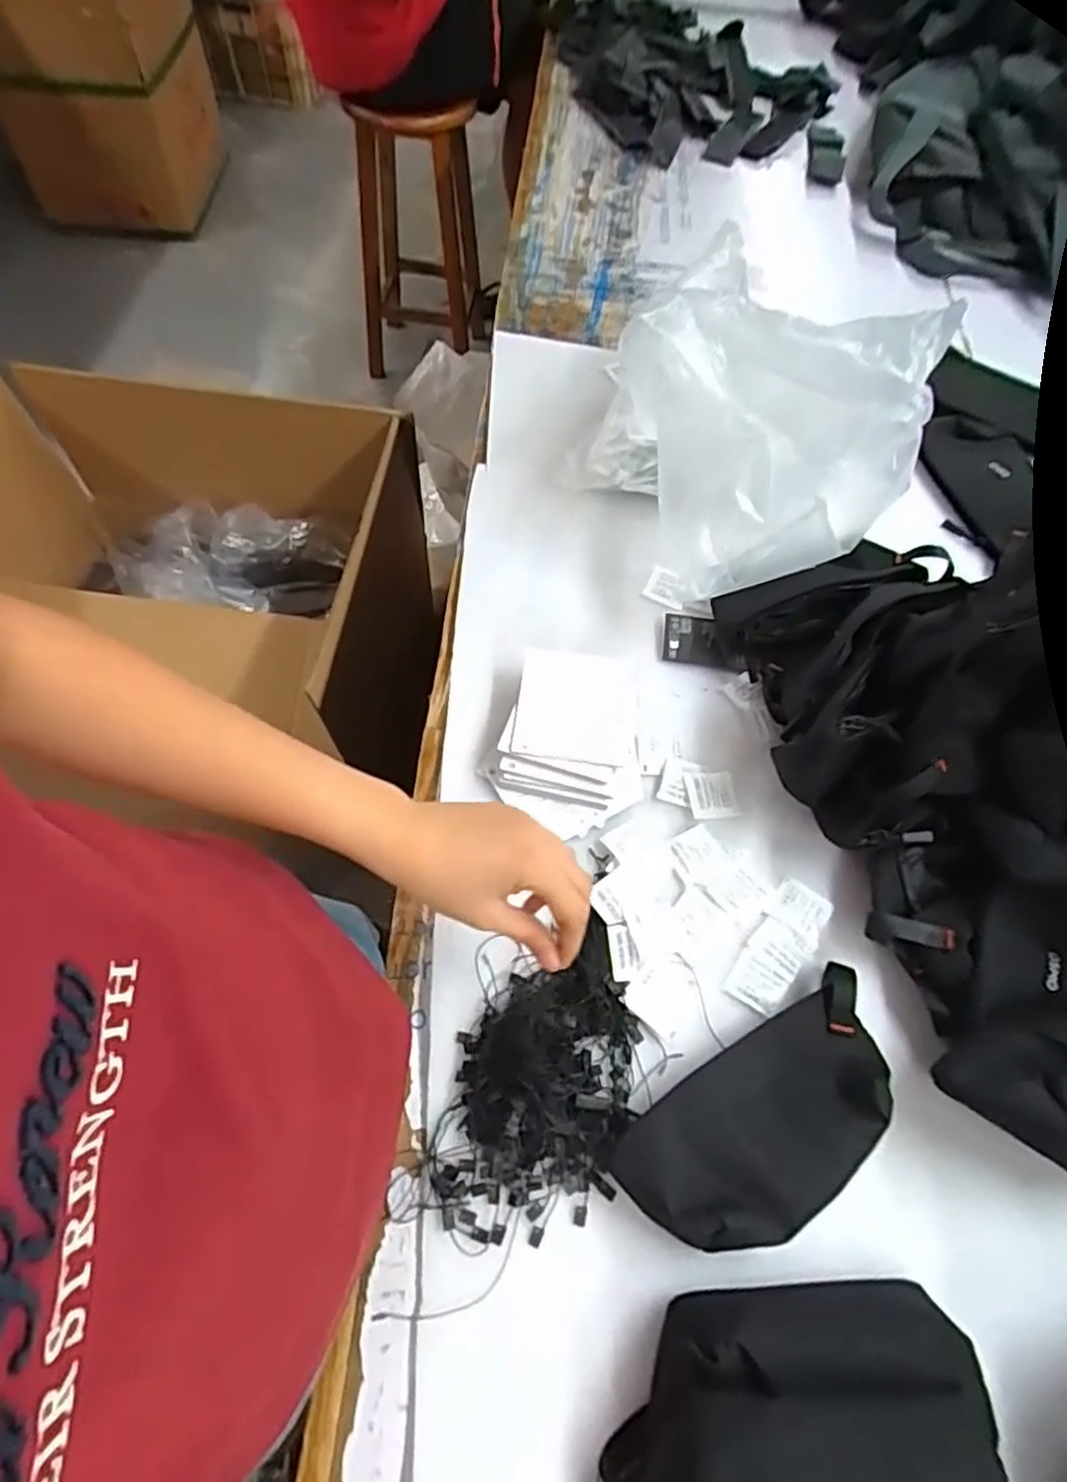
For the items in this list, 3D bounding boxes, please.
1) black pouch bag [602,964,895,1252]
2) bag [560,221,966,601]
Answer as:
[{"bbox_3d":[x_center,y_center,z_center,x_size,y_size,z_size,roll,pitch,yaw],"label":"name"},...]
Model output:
[{"bbox_3d":[0.154,0.241,0.461,0.201,0.044,0.096,-27,66,-17],"label":"black pouch bag"},{"bbox_3d":[0.187,-0.284,0.676,0.218,0.222,0.273,-18,64,-12],"label":"bag"}]

